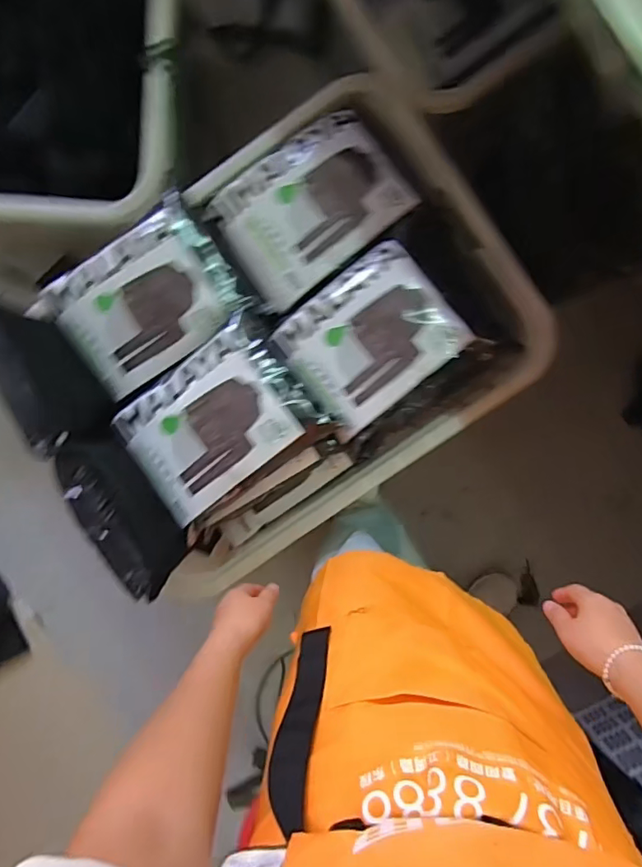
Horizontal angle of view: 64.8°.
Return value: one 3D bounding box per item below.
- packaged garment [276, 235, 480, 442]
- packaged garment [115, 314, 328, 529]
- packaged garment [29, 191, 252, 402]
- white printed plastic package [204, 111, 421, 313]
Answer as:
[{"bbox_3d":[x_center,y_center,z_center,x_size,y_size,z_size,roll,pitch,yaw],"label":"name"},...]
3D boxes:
[{"bbox_3d":[0.074,-0.147,0.777,0.240,0.052,0.208,-37,91,3],"label":"packaged garment"},{"bbox_3d":[-0.160,-0.020,0.789,0.282,0.048,0.222,-37,91,3],"label":"packaged garment"},{"bbox_3d":[-0.282,-0.211,0.819,0.291,0.050,0.217,-35,91,3],"label":"packaged garment"},{"bbox_3d":[-0.022,-0.362,0.811,0.281,0.049,0.226,-36,91,3],"label":"white printed plastic package"}]

